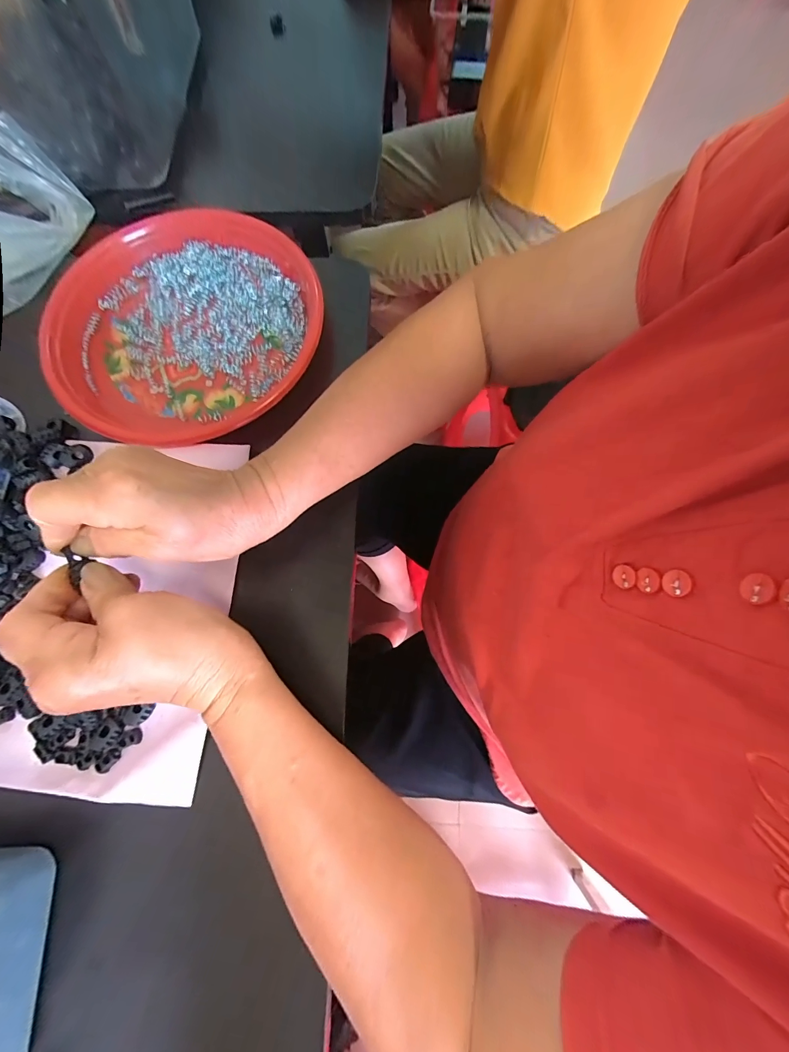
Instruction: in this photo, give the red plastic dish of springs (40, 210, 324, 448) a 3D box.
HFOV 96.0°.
[{"bbox_3d":[-0.193,-0.190,0.321,0.233,0.031,0.230,0,76,1],"label":"red plastic dish of springs"}]

